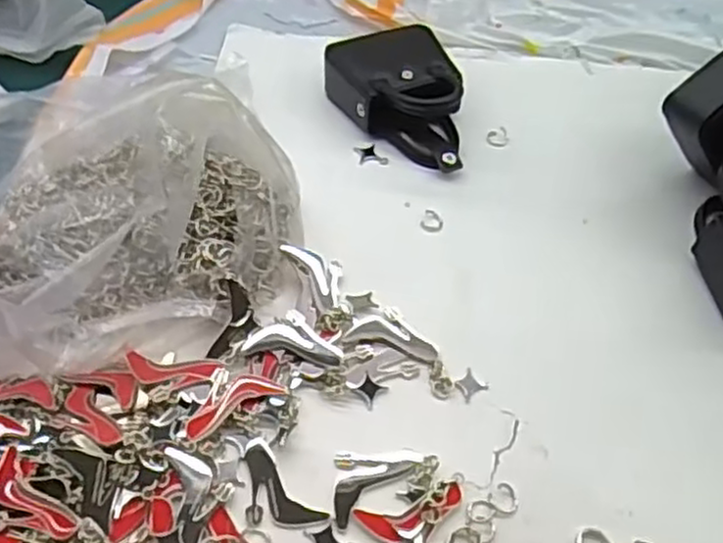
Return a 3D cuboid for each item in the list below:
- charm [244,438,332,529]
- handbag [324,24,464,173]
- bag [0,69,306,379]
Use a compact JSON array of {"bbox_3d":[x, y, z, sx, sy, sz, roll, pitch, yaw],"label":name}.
[{"bbox_3d":[-0.039,0.095,0.313,0.026,0.004,0.047,-35,61,-28],"label":"charm"},{"bbox_3d":[0.026,-0.108,0.464,0.073,0.036,0.105,-14,53,-15],"label":"handbag"},{"bbox_3d":[-0.114,-0.025,0.366,0.165,0.060,0.128,-27,58,-23],"label":"bag"}]

